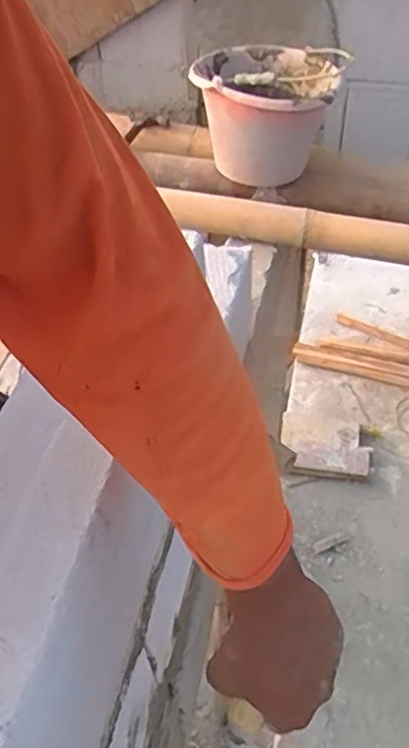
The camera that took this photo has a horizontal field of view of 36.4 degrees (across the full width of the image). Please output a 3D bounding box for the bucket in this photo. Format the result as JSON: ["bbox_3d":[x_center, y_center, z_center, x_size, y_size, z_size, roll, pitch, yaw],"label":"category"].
[{"bbox_3d":[0.124,-0.514,1.265,0.268,0.240,0.272,-2,47,2],"label":"bucket"}]

